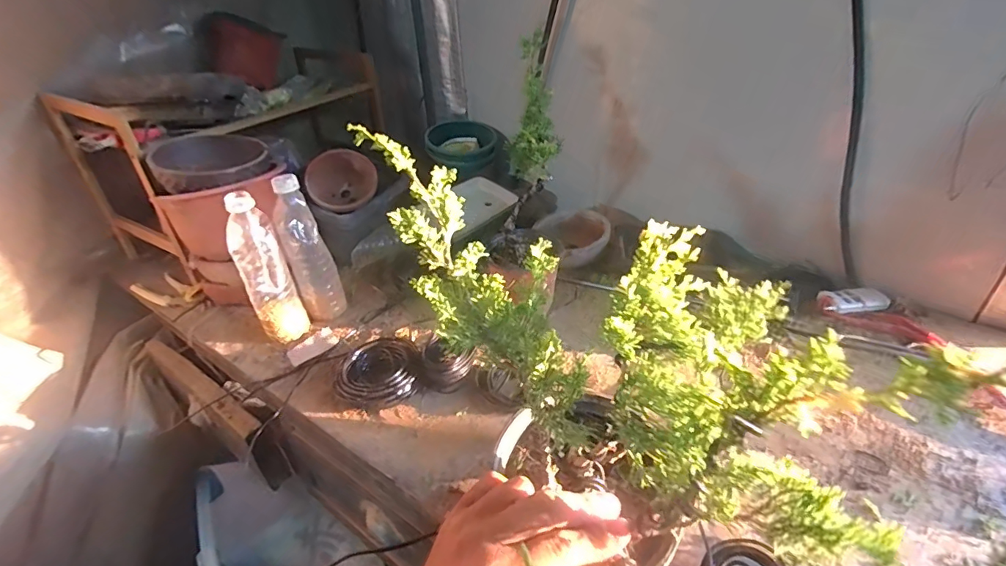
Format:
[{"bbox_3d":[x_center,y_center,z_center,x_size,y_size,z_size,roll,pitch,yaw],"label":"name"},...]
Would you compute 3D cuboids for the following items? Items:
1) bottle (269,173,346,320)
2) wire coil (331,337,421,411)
[{"bbox_3d":[-0.272,-0.042,0.659,0.059,0.214,0.050,-16,36,-18],"label":"bottle"},{"bbox_3d":[-0.157,0.107,0.584,0.104,0.037,0.107,-2,34,2],"label":"wire coil"}]

